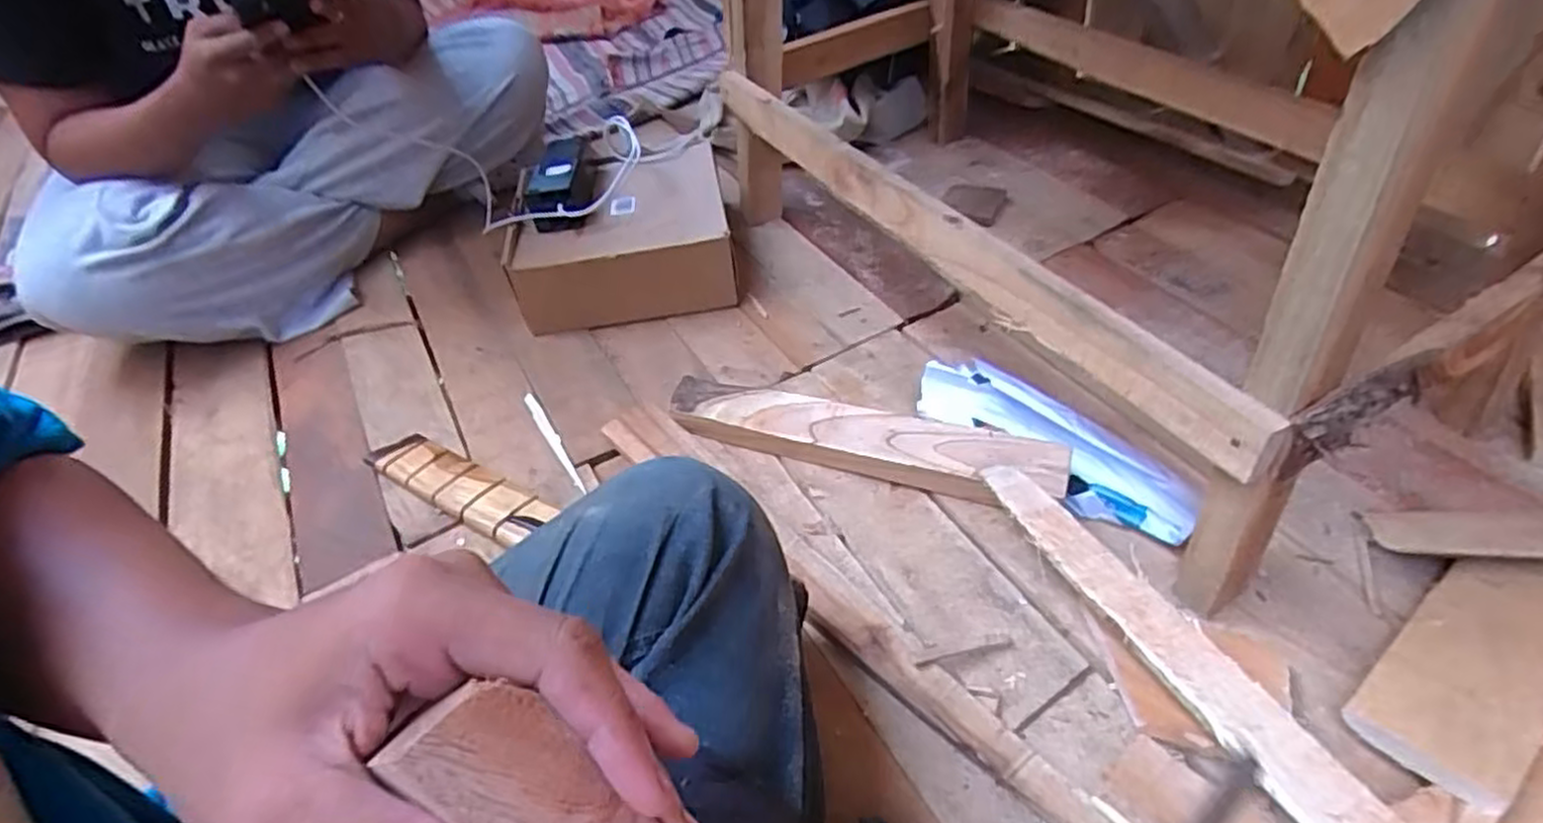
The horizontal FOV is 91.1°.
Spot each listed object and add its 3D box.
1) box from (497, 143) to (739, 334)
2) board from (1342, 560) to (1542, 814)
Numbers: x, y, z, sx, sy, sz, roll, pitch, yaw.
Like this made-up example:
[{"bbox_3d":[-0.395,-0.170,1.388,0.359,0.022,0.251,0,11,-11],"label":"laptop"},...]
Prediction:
[{"bbox_3d":[-0.188,-0.222,0.964,0.256,0.113,0.238,-8,44,-1],"label":"box"},{"bbox_3d":[0.491,0.161,0.516,0.230,0.018,0.084,-31,49,-24],"label":"board"}]

